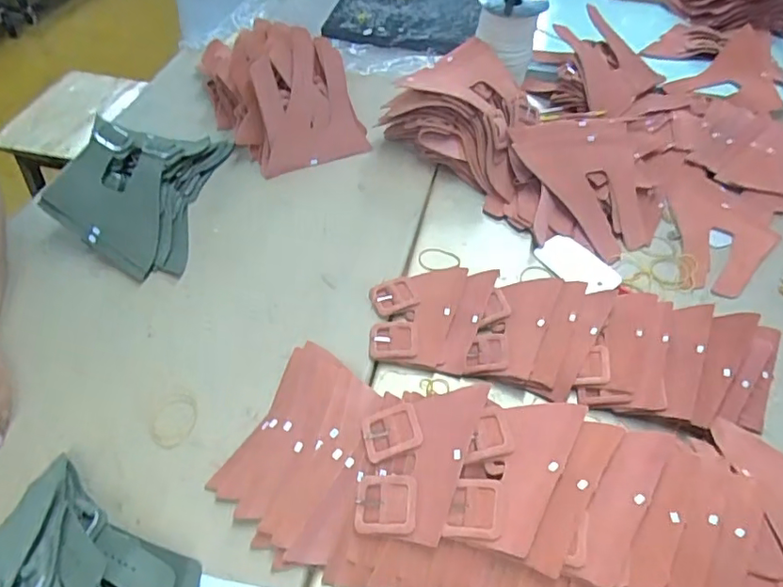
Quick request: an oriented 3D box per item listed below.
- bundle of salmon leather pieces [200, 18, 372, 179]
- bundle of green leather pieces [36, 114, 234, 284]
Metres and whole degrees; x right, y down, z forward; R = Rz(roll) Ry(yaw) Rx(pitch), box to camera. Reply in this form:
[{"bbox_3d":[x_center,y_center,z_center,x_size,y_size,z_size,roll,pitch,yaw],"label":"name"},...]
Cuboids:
[{"bbox_3d":[-0.167,-0.313,0.838,0.183,0.130,0.247,-22,55,-17],"label":"bundle of salmon leather pieces"},{"bbox_3d":[-0.321,-0.150,0.727,0.151,0.092,0.257,5,51,4],"label":"bundle of green leather pieces"}]

